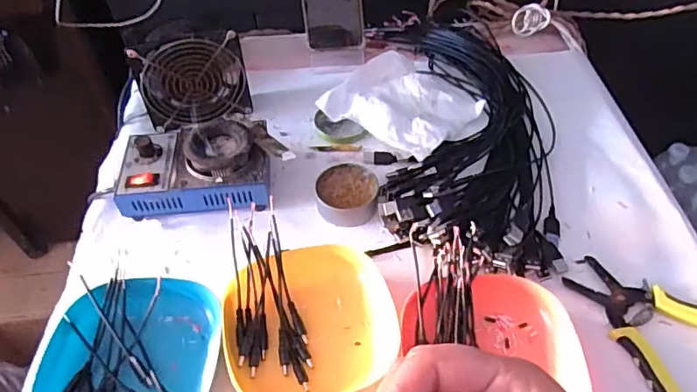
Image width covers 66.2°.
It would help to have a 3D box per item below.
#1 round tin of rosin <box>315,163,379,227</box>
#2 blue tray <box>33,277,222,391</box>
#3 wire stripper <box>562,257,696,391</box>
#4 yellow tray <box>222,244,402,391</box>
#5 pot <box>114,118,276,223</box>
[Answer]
[{"bbox_3d":[-0.001,-0.002,0.554,0.063,0.028,0.059,-1,51,1],"label":"round tin of rosin"},{"bbox_3d":[-0.177,0.131,0.439,0.132,0.027,0.132,-1,51,1],"label":"blue tray"},{"bbox_3d":[0.273,0.109,0.449,0.111,0.009,0.158,-22,53,-15],"label":"wire stripper"},{"bbox_3d":[-0.034,0.106,0.458,0.138,0.028,0.130,-14,51,-9],"label":"yellow tray"},{"bbox_3d":[-0.157,-0.032,0.553,0.151,0.055,0.099,-1,51,1],"label":"pot"}]

